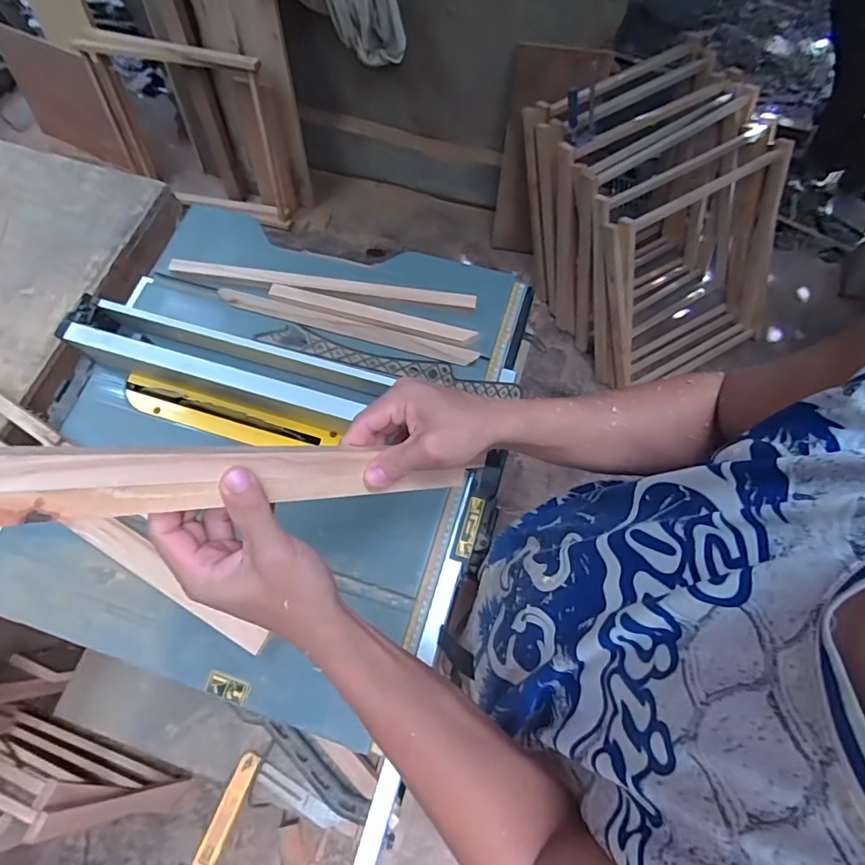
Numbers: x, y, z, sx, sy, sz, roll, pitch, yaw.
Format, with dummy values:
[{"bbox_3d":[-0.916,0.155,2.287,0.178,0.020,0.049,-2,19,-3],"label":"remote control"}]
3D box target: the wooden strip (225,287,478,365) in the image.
[{"bbox_3d":[-0.132,-0.156,0.746,0.394,0.007,0.025,15,71,8],"label":"wooden strip"}]

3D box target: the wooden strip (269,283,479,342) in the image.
[{"bbox_3d":[-0.093,-0.176,0.741,0.309,0.006,0.022,15,71,8],"label":"wooden strip"}]

